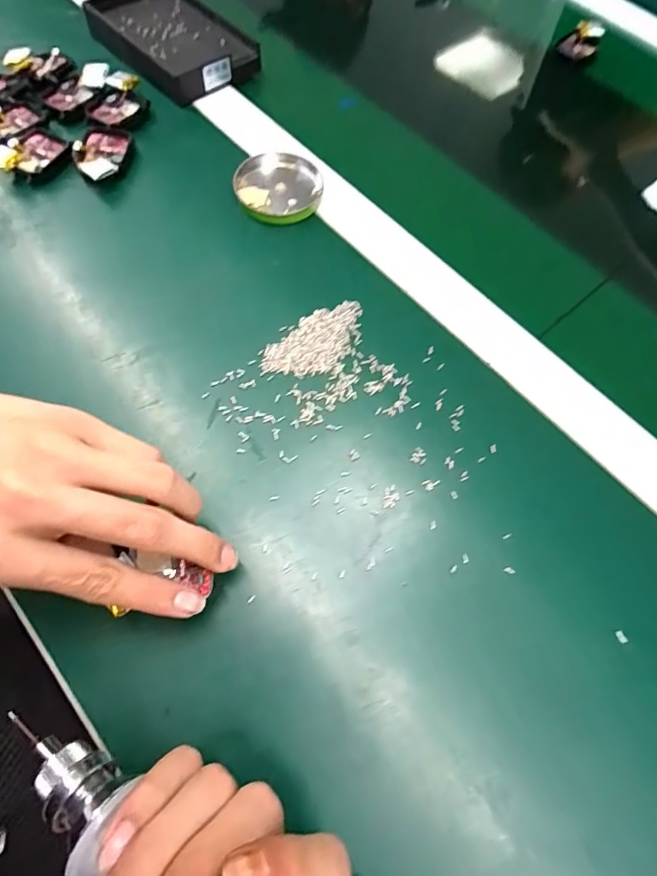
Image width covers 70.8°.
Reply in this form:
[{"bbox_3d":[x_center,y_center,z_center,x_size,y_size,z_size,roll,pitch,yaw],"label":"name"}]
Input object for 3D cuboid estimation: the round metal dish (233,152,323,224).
[{"bbox_3d":[-0.037,-0.189,0.352,0.065,0.014,0.064,2,66,-4],"label":"round metal dish"}]

